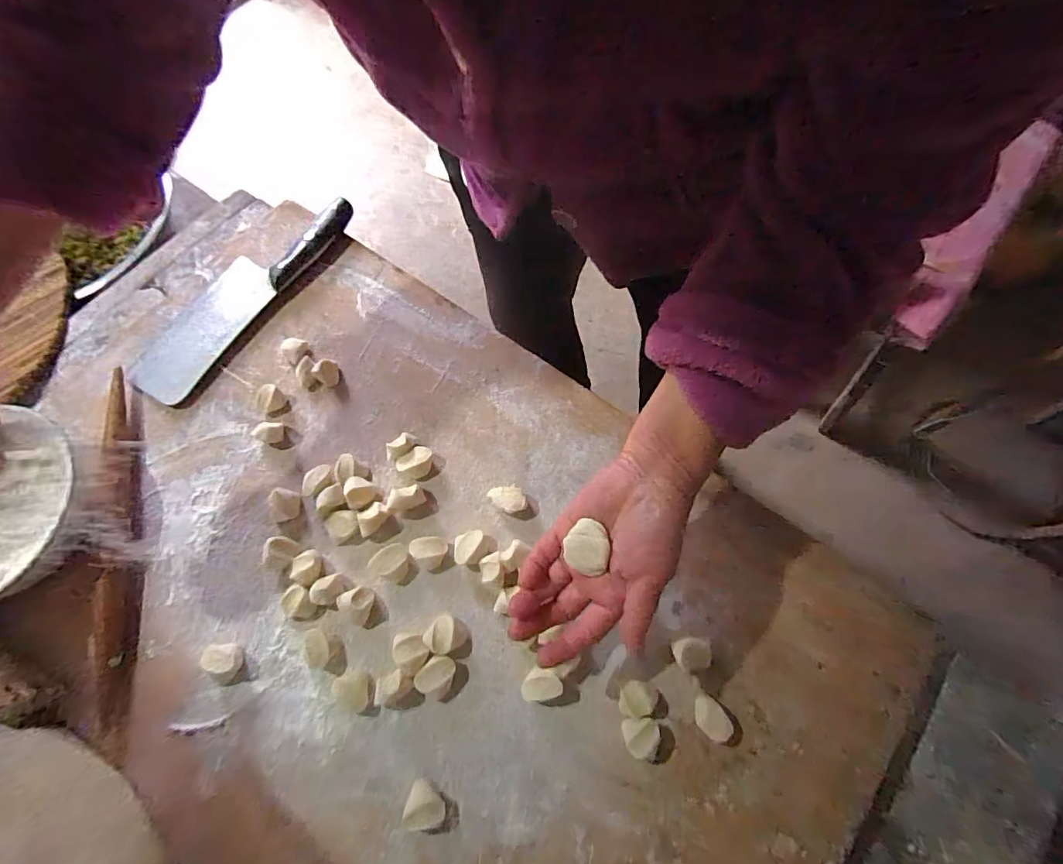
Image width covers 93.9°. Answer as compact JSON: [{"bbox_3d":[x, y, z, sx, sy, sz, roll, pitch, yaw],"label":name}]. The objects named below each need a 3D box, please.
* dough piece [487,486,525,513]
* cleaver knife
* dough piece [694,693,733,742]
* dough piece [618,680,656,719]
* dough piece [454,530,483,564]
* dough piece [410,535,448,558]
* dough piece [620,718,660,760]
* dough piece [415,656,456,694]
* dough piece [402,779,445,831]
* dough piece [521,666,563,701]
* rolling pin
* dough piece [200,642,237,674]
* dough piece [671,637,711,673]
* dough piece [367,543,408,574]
[{"bbox_3d":[-0.022,0.060,0.438,0.032,0.016,0.024,-1,69,2],"label":"dough piece"},{"bbox_3d":[-0.308,-0.154,0.533,0.079,0.021,0.280,30,73,13],"label":"cleaver knife"},{"bbox_3d":[0.134,0.214,0.372,0.021,0.014,0.030,-27,70,-8],"label":"dough piece"},{"bbox_3d":[0.081,0.203,0.378,0.027,0.015,0.024,6,69,5],"label":"dough piece"},{"bbox_3d":[-0.056,0.097,0.427,0.019,0.013,0.031,32,73,14],"label":"dough piece"},{"bbox_3d":[-0.087,0.098,0.421,0.033,0.015,0.017,-6,68,0],"label":"dough piece"},{"bbox_3d":[0.080,0.225,0.368,0.026,0.018,0.025,-4,68,1],"label":"dough piece"},{"bbox_3d":[-0.075,0.189,0.388,0.033,0.014,0.022,-37,72,-11],"label":"dough piece"},{"bbox_3d":[-0.075,0.265,0.352,0.028,0.016,0.026,-1,69,2],"label":"dough piece"},{"bbox_3d":[0.008,0.194,0.384,0.030,0.022,0.023,0,69,2],"label":"dough piece"},{"bbox_3d":[-0.359,0.096,0.431,0.033,0.026,0.334,-13,69,-3],"label":"rolling pin"},{"bbox_3d":[-0.245,0.177,0.390,0.021,0.022,0.022,-9,69,-2],"label":"dough piece"},{"bbox_3d":[0.126,0.174,0.388,0.027,0.007,0.024,-15,69,-3],"label":"dough piece"},{"bbox_3d":[-0.122,0.109,0.424,0.034,0.012,0.021,-30,70,-9],"label":"dough piece"}]

